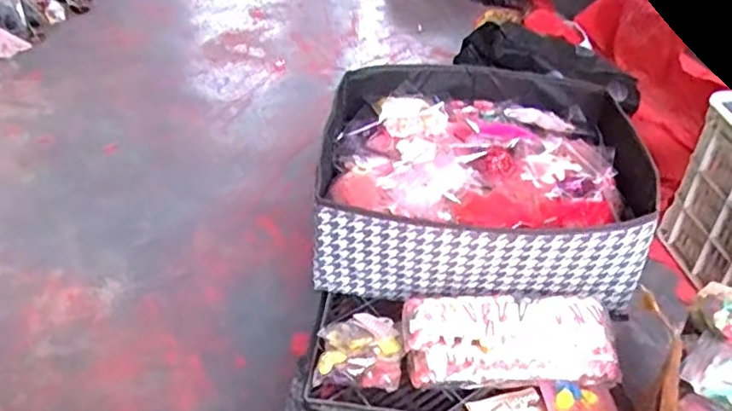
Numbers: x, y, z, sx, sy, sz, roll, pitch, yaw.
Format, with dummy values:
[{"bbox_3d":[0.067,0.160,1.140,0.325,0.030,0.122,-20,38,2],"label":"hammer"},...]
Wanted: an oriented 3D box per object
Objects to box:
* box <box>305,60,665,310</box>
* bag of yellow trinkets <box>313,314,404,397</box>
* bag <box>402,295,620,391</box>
[{"bbox_3d":[0.153,-0.039,0.843,0.398,0.144,0.362,4,40,3],"label":"box"},{"bbox_3d":[-0.007,0.170,0.711,0.094,0.036,0.100,3,40,2],"label":"bag of yellow trinkets"},{"bbox_3d":[0.159,0.154,0.695,0.231,0.068,0.095,-1,40,-2],"label":"bag"}]

